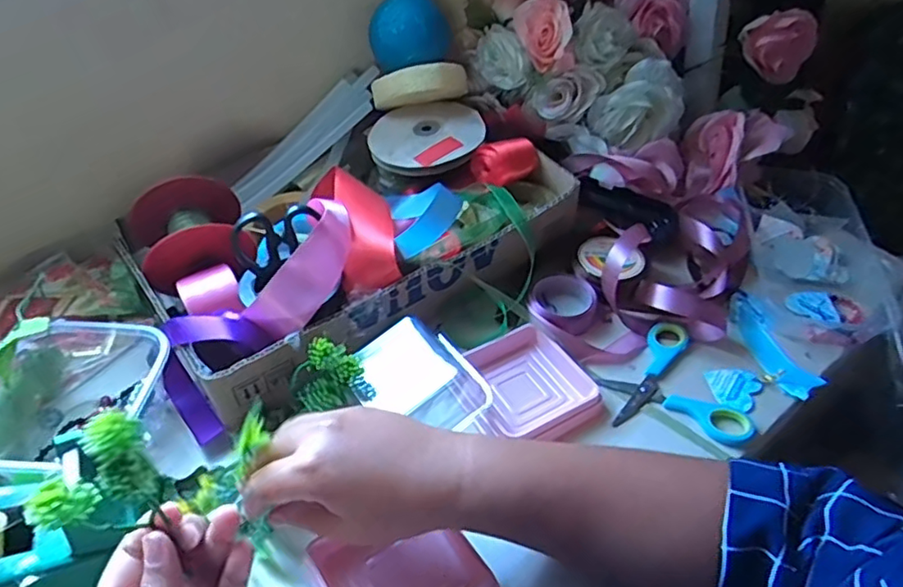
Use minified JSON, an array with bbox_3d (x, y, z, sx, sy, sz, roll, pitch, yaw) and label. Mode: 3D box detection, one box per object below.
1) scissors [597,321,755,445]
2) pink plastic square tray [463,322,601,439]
[{"bbox_3d":[0.165,0.074,0.472,0.094,0.008,0.117,-13,47,-13],"label":"scissors"},{"bbox_3d":[0.058,0.068,0.471,0.082,0.021,0.098,-20,49,-19],"label":"pink plastic square tray"}]

